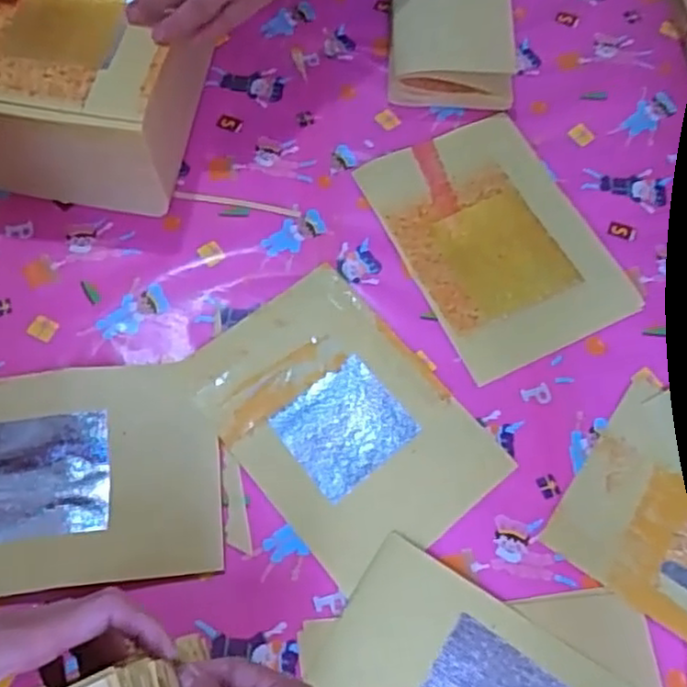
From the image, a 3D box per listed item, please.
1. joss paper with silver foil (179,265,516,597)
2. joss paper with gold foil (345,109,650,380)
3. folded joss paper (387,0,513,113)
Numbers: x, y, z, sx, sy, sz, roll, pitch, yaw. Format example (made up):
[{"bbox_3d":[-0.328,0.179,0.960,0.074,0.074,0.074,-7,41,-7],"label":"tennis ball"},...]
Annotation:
[{"bbox_3d":[-0.002,0.057,0.547,0.158,0.006,0.225,-38,75,-18],"label":"joss paper with silver foil"},{"bbox_3d":[0.130,-0.092,0.615,0.160,0.005,0.221,-24,72,-12],"label":"joss paper with gold foil"},{"bbox_3d":[0.100,-0.308,0.666,0.107,0.076,0.167,3,67,-1],"label":"folded joss paper"}]

